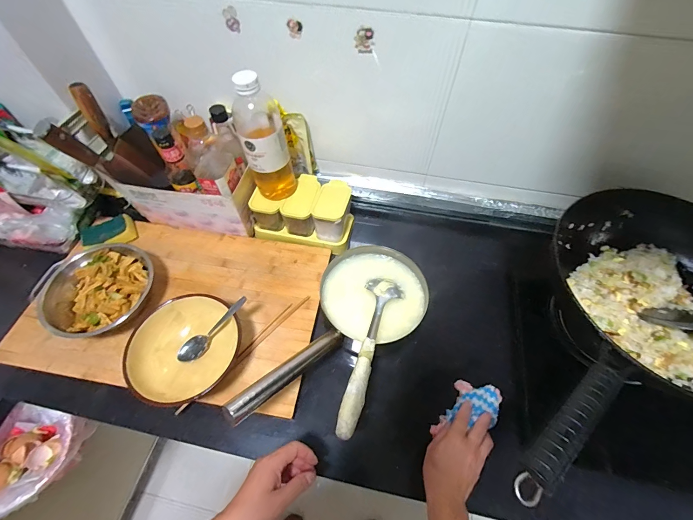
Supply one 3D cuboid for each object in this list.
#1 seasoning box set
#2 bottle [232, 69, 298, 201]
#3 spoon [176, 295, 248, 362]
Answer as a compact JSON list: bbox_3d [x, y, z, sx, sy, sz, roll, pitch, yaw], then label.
[{"bbox_3d":[-0.093,-0.111,0.701,0.211,0.084,0.131,11,58,8],"label":"seasoning box set"},{"bbox_3d":[-0.154,-0.220,0.592,0.084,0.237,0.075,-18,59,-10],"label":"bottle"},{"bbox_3d":[-0.229,0.118,0.549,0.162,0.028,0.031,-43,62,11],"label":"spoon"}]

